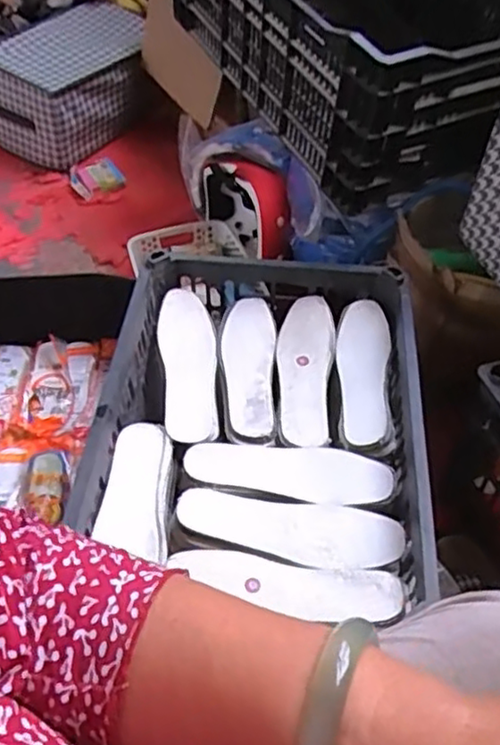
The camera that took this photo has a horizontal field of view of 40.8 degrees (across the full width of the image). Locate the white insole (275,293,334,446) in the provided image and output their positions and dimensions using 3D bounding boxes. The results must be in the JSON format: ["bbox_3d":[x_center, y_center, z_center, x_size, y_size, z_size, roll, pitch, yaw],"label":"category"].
[{"bbox_3d":[0.067,-0.007,0.831,0.067,0.023,0.221,6,49,4],"label":"white insole"}]

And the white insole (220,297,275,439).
[{"bbox_3d":[-0.003,-0.011,0.834,0.065,0.007,0.215,2,49,0],"label":"white insole"}]

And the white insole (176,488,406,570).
[{"bbox_3d":[0.038,0.159,0.681,0.226,0.017,0.071,8,50,6],"label":"white insole"}]

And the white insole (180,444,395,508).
[{"bbox_3d":[0.042,0.105,0.731,0.218,0.008,0.076,6,49,4],"label":"white insole"}]

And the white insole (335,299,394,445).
[{"bbox_3d":[0.138,-0.003,0.820,0.061,0.022,0.215,6,49,4],"label":"white insole"}]

